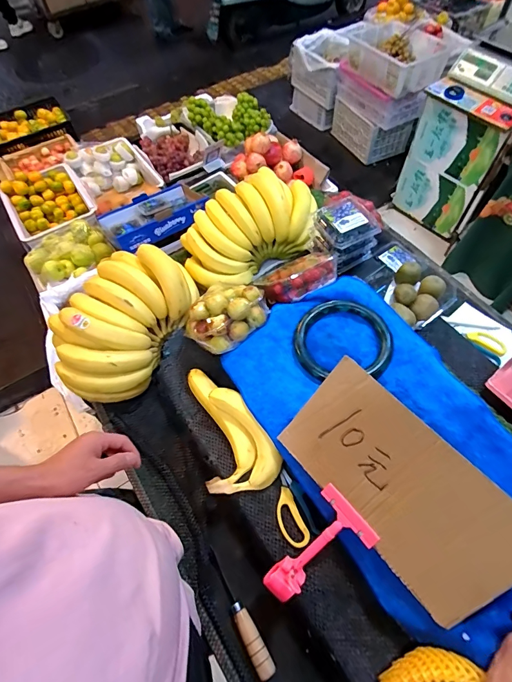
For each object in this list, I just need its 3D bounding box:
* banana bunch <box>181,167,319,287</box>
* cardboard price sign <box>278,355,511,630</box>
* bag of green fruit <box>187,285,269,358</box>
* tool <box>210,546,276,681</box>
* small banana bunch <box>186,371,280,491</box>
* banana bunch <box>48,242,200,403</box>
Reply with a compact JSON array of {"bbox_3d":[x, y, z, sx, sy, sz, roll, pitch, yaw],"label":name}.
[{"bbox_3d":[-0.021,-0.246,0.808,0.295,0.128,0.222,-20,61,-9],"label":"banana bunch"},{"bbox_3d":[0.166,0.171,0.441,0.279,0.010,0.160,45,116,25],"label":"cardboard price sign"},{"bbox_3d":[-0.053,-0.050,0.614,0.138,0.058,0.109,-31,63,-14],"label":"bag of green fruit"},{"bbox_3d":[-0.024,0.402,0.547,0.025,0.024,0.176,-26,62,-12],"label":"tool"},{"bbox_3d":[-0.041,0.126,0.585,0.118,0.050,0.215,-13,60,-4],"label":"small banana bunch"},{"bbox_3d":[-0.255,-0.040,0.697,0.189,0.127,0.299,22,64,15],"label":"banana bunch"}]

